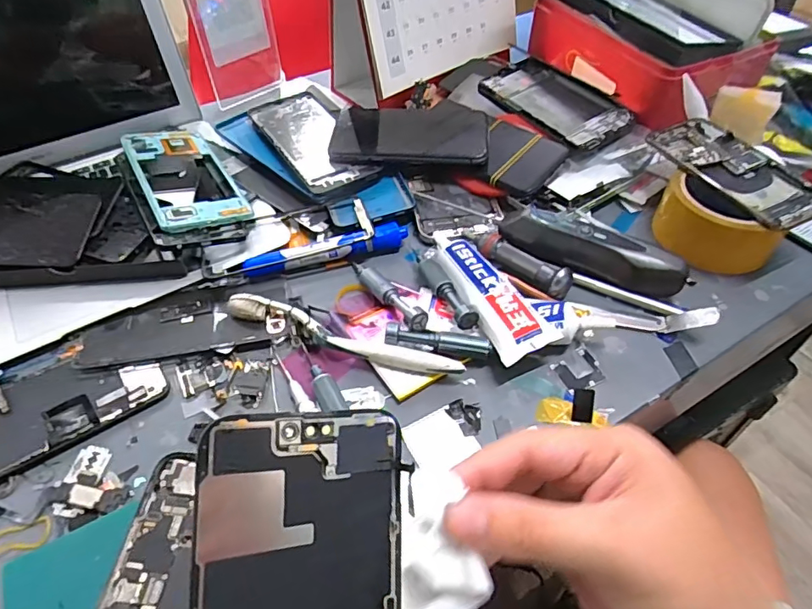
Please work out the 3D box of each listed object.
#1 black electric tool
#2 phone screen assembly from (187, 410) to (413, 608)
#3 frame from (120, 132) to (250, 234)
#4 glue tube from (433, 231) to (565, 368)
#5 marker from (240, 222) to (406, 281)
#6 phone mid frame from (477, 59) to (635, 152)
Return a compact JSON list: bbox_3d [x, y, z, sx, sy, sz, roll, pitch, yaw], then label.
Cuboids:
[{"bbox_3d":[0.144,-0.045,0.406,0.141,0.035,0.038,20,52,17],"label":"black electric tool"},{"bbox_3d":[-0.035,0.114,0.176,0.074,0.005,0.151,5,81,-30],"label":"phone screen assembly"},{"bbox_3d":[-0.199,-0.118,0.468,0.077,0.007,0.160,-16,49,-30],"label":"frame"},{"bbox_3d":[0.056,-0.015,0.386,0.043,0.025,0.134,-21,52,-17],"label":"glue tube"},{"bbox_3d":[-0.063,-0.046,0.426,0.135,0.013,0.022,-14,50,-11],"label":"marker"},{"bbox_3d":[0.147,-0.206,0.523,0.075,0.005,0.154,-34,56,-15],"label":"phone mid frame"}]

